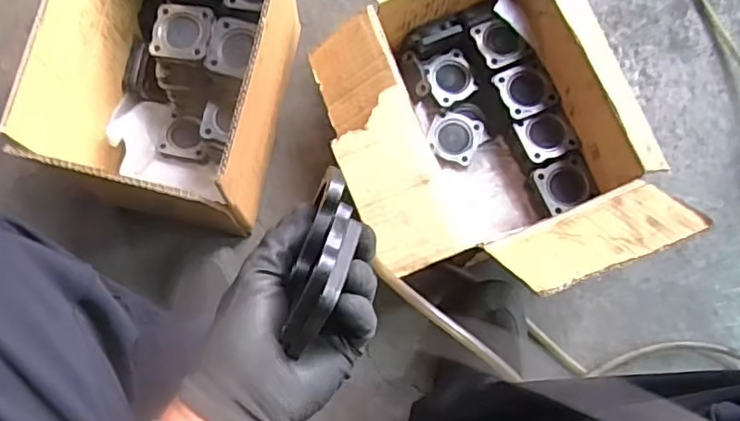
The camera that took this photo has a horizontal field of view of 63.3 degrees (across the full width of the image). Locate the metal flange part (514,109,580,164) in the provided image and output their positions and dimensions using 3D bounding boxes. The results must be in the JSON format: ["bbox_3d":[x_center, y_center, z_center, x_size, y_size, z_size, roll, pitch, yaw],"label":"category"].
[{"bbox_3d":[0.227,-0.095,0.765,0.065,0.017,0.060,-18,77,-4],"label":"metal flange part"}]

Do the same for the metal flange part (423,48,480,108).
[{"bbox_3d":[0.108,-0.180,0.822,0.061,0.020,0.070,-26,81,-4],"label":"metal flange part"}]

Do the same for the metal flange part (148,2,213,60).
[{"bbox_3d":[-0.225,-0.214,0.718,0.068,0.013,0.068,5,76,1],"label":"metal flange part"}]

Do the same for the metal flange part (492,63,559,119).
[{"bbox_3d":[0.204,-0.157,0.780,0.061,0.020,0.069,-23,80,-4],"label":"metal flange part"}]

